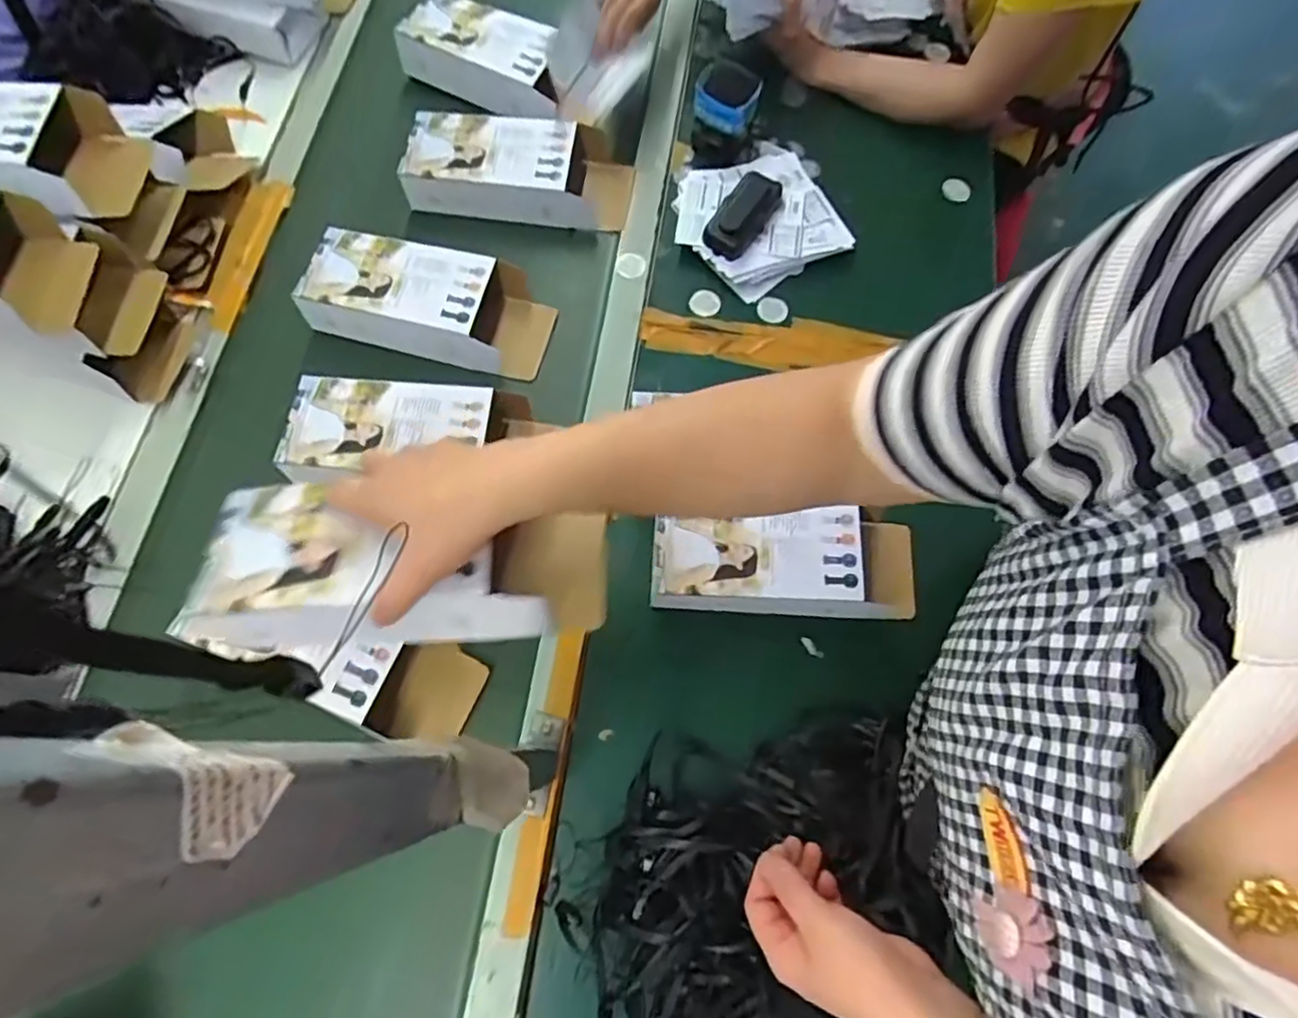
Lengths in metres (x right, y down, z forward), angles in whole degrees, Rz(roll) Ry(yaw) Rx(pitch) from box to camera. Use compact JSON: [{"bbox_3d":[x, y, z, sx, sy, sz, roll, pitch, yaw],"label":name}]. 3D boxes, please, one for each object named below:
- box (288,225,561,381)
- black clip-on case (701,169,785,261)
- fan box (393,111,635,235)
[{"bbox_3d":[-0.236,-0.223,0.709,0.255,0.063,0.114,14,70,-7],"label":"box"},{"bbox_3d":[0.106,-0.331,0.743,0.051,0.038,0.108,31,73,11],"label":"black clip-on case"},{"bbox_3d":[-0.150,-0.402,0.770,0.254,0.065,0.104,9,70,4],"label":"fan box"}]

